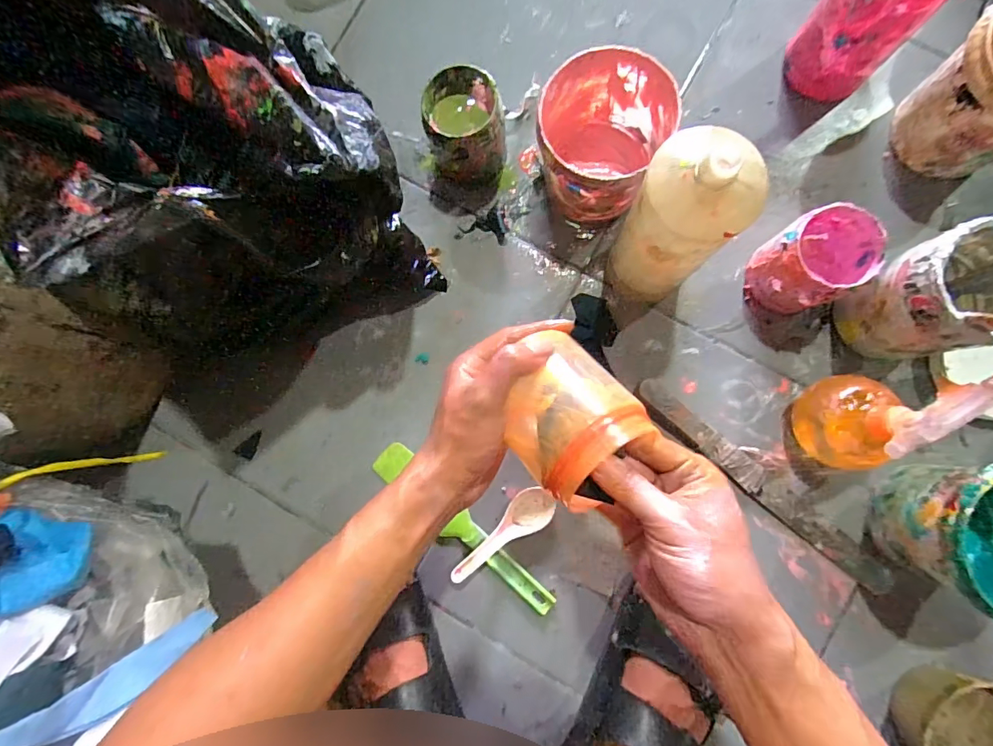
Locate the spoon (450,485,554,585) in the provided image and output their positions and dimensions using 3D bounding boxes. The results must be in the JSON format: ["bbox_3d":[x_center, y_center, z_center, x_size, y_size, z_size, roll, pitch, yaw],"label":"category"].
[{"bbox_3d":[0.007,0.170,0.504,0.130,0.014,0.040,-37,83,-17],"label":"spoon"}]

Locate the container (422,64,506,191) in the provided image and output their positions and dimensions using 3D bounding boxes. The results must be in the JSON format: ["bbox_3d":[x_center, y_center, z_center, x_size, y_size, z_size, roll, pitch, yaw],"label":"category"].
[{"bbox_3d":[-0.028,-0.262,0.519,0.085,0.094,0.080,-5,85,4],"label":"container"}]

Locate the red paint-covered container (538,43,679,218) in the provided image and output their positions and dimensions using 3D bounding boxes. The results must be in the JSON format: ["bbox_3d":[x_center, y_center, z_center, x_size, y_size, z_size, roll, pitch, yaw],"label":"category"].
[{"bbox_3d":[0.104,-0.231,0.490,0.116,0.120,0.122,5,86,5],"label":"red paint-covered container"}]

